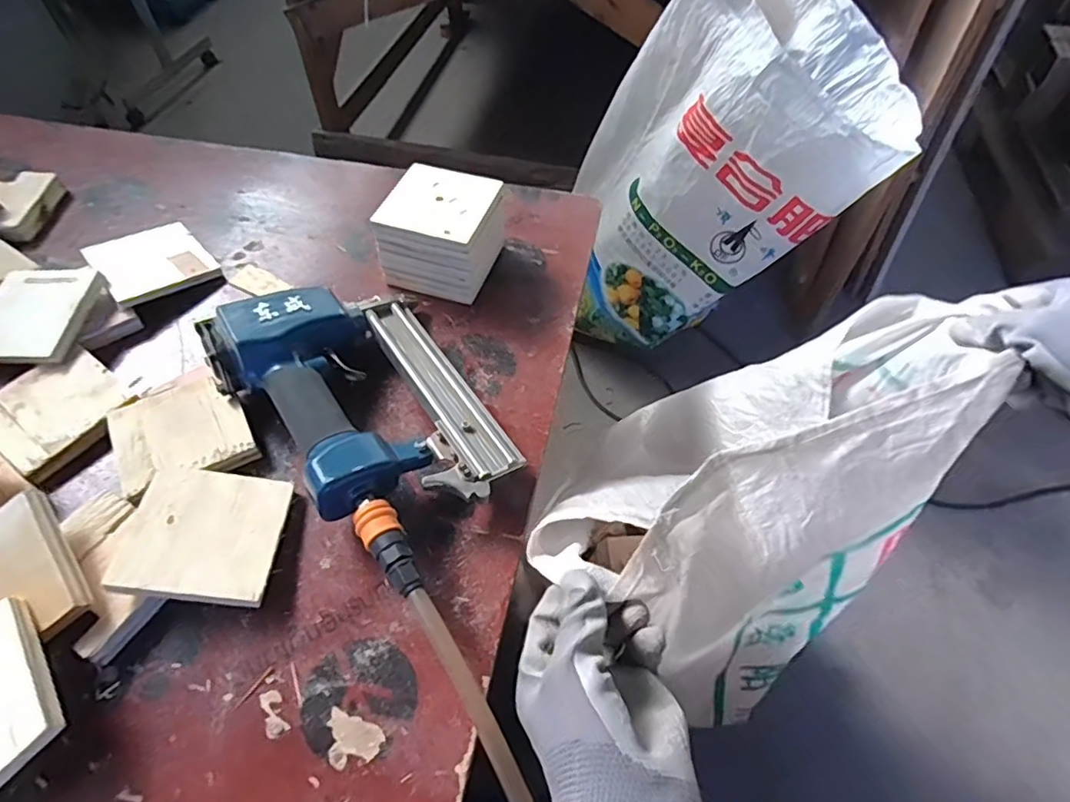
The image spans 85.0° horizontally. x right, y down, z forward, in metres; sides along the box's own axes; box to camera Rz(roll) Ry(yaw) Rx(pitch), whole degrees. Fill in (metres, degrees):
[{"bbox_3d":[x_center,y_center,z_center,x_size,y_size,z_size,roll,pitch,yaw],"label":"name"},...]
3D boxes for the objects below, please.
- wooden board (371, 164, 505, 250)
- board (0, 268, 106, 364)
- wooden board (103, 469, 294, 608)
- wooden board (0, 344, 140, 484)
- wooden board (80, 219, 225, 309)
[{"bbox_3d":[-0.084,-0.176,0.516,0.093,0.009,0.088,15,56,10],"label":"wooden board"},{"bbox_3d":[-0.423,-0.074,0.493,0.085,0.016,0.093,3,55,1],"label":"board"},{"bbox_3d":[-0.220,0.088,0.392,0.089,0.008,0.089,12,48,-15],"label":"wooden board"},{"bbox_3d":[-0.373,0.006,0.457,0.090,0.011,0.088,33,61,20],"label":"wooden board"},{"bbox_3d":[-0.356,-0.132,0.545,0.089,0.010,0.084,-32,68,-33],"label":"wooden board"}]

